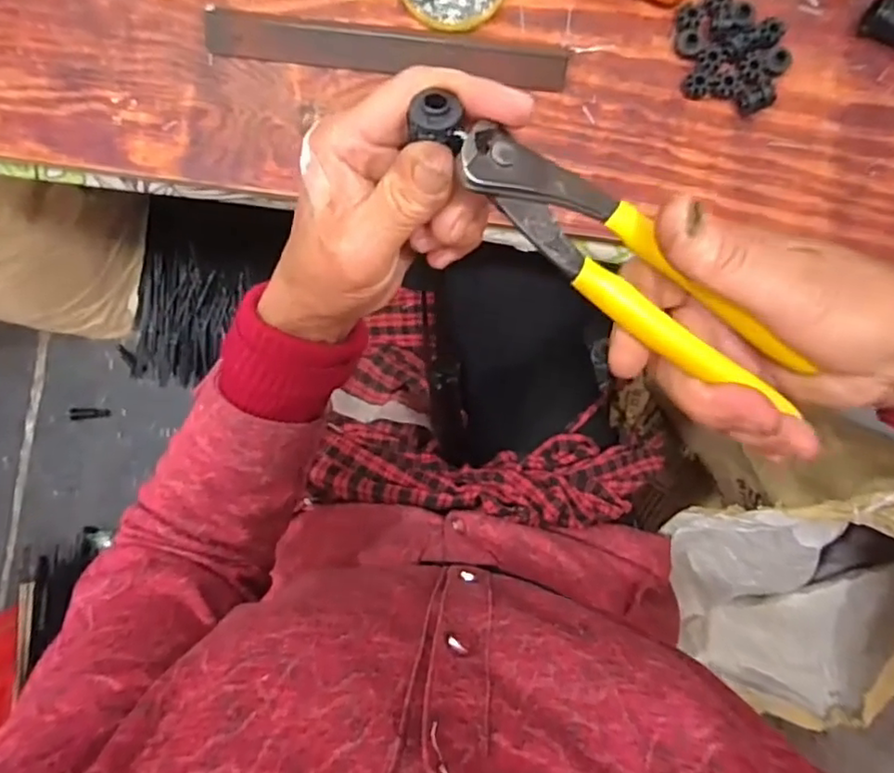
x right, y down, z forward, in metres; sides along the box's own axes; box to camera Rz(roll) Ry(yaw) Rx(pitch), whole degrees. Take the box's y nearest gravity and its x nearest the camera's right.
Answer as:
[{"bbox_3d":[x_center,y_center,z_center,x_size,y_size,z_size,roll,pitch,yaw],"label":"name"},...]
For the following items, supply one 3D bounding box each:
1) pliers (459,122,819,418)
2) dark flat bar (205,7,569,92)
[{"bbox_3d":[0.069,-0.045,0.233,0.148,0.015,0.037,34,91,-7],"label":"pliers"},{"bbox_3d":[-0.046,-0.254,0.464,0.268,0.009,0.033,7,90,1],"label":"dark flat bar"}]

